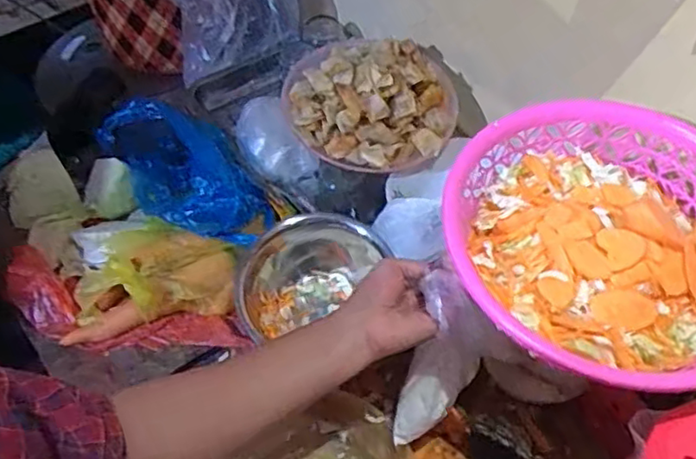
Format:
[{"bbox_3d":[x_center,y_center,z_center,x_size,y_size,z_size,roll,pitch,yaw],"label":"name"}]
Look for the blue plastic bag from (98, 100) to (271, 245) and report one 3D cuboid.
[{"bbox_3d":[-0.203,-0.082,0.815,0.135,0.082,0.249,-32,60,-21],"label":"blue plastic bag"}]

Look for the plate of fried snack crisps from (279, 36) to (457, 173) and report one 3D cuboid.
[{"bbox_3d":[0.029,-0.167,0.777,0.206,0.080,0.196,0,54,0],"label":"plate of fried snack crisps"}]

